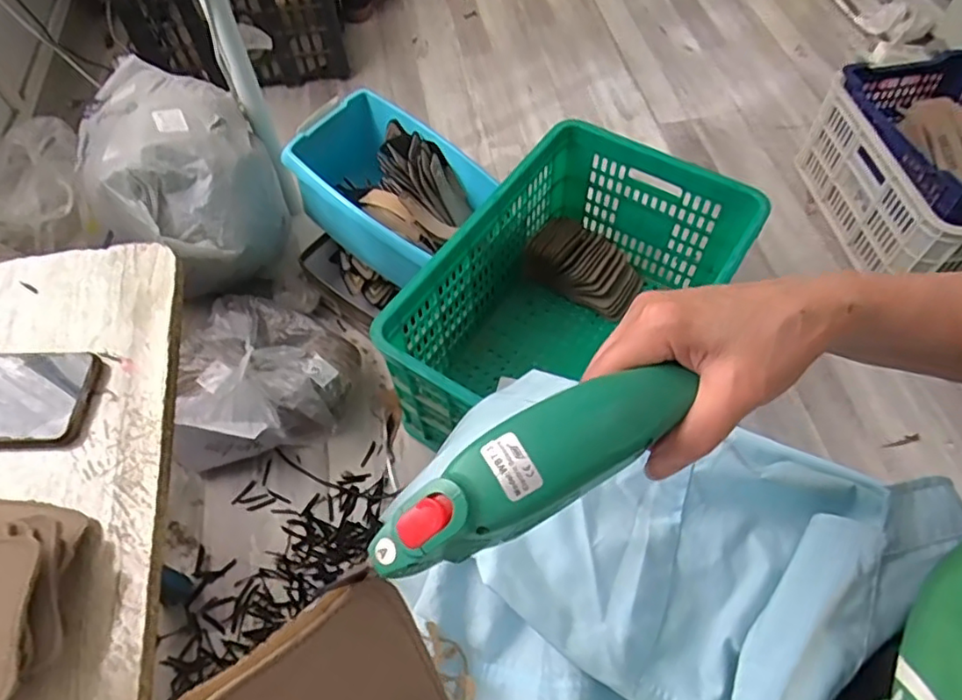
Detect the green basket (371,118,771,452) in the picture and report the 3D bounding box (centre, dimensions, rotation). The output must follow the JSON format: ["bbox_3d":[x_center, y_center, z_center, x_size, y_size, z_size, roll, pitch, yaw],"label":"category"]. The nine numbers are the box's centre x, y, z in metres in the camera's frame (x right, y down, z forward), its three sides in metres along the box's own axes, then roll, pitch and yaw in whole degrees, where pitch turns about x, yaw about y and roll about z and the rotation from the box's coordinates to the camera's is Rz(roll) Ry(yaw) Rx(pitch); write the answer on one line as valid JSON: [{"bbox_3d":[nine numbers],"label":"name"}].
[{"bbox_3d":[0.135,-0.046,0.966,0.349,0.304,0.513,30,64,19],"label":"green basket"}]

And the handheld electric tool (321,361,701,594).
[{"bbox_3d":[0.023,0.051,0.258,0.163,0.036,0.039,-27,61,-17],"label":"handheld electric tool"}]

